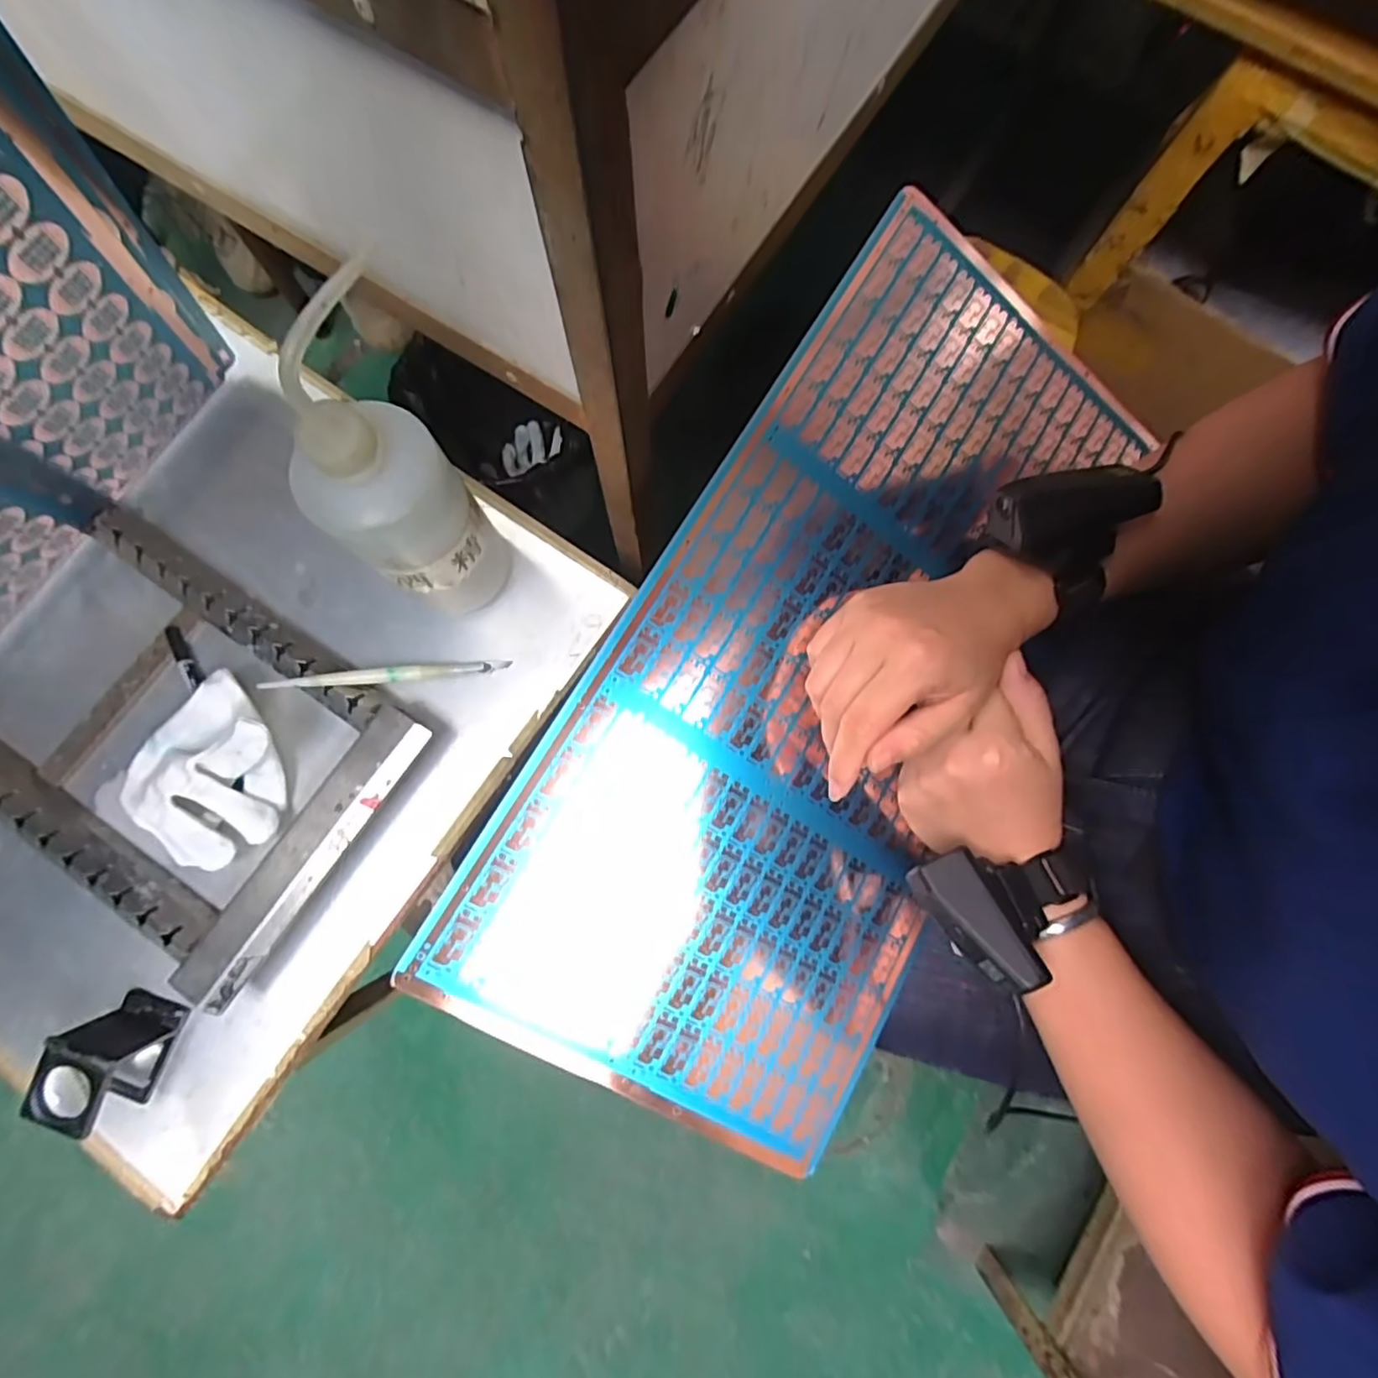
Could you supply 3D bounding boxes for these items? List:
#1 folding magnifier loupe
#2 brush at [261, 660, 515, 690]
[{"bbox_3d":[-0.335,0.213,0.358,0.039,0.044,0.058,18,79,2],"label":"folding magnifier loupe"},{"bbox_3d":[-0.195,-0.010,0.414,0.147,0.011,0.012,-6,74,-18],"label":"brush"}]

